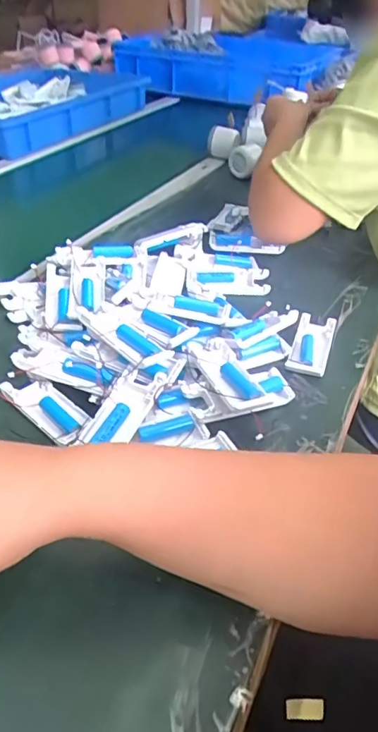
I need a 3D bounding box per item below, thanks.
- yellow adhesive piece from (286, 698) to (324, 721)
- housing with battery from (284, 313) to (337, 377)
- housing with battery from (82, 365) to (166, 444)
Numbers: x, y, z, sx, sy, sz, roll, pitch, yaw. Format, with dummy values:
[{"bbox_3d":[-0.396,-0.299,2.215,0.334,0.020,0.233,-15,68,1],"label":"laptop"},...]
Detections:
[{"bbox_3d":[0.102,0.303,0.455,0.033,0.005,0.016,-14,39,19],"label":"yellow adhesive piece"},{"bbox_3d":[0.130,-0.023,0.544,0.039,0.012,0.093,15,41,14],"label":"housing with battery"},{"bbox_3d":[-0.059,0.037,0.447,0.036,0.026,0.091,24,46,20],"label":"housing with battery"}]

